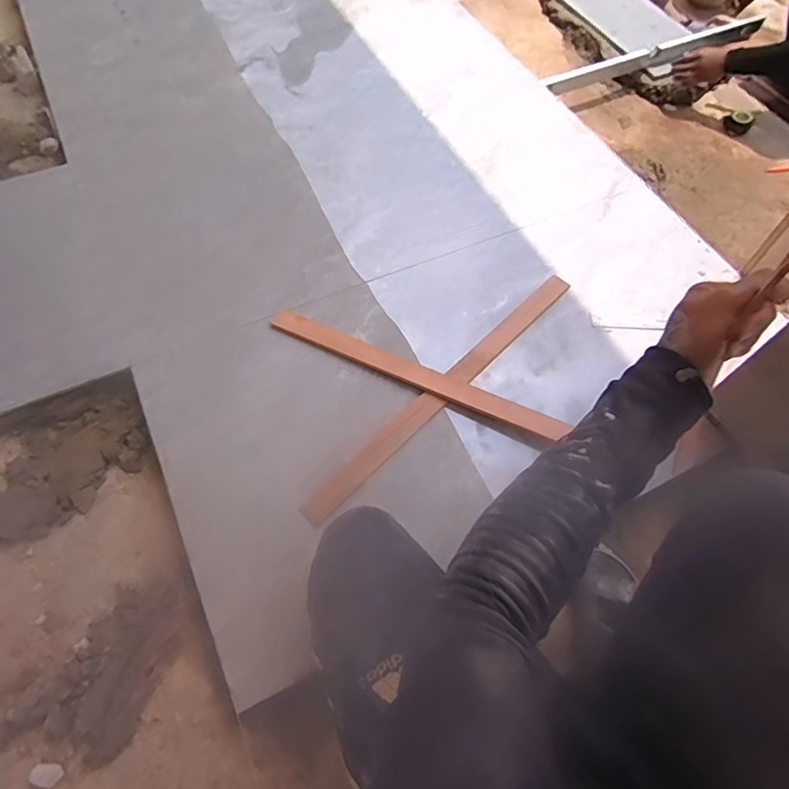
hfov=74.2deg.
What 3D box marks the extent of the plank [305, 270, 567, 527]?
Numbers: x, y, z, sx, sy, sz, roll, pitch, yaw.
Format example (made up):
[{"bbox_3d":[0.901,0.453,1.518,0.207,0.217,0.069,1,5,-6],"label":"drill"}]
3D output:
[{"bbox_3d":[0.104,-0.023,0.943,0.046,0.018,0.681,40,70,18],"label":"plank"}]

